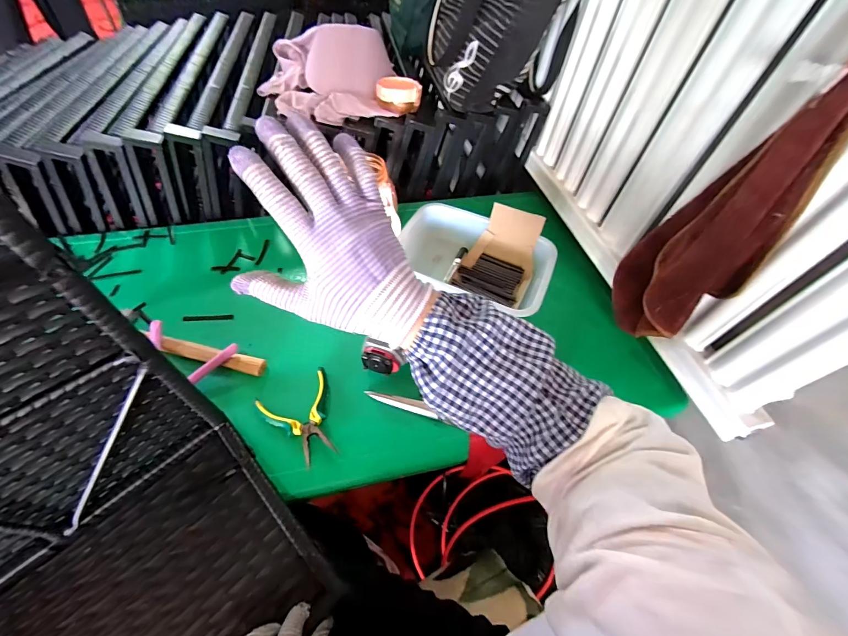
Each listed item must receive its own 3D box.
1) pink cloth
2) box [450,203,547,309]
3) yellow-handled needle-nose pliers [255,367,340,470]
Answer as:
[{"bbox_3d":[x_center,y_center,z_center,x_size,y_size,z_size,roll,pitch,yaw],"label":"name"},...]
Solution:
[{"bbox_3d":[-0.203,-0.508,0.734,0.268,0.104,0.241,-6,55,-6],"label":"pink cloth"},{"bbox_3d":[0.146,-0.122,0.704,0.142,0.102,0.149,22,57,13],"label":"box"},{"bbox_3d":[-0.173,0.145,0.538,0.100,0.026,0.128,-30,61,-21],"label":"yellow-handled needle-nose pliers"}]

